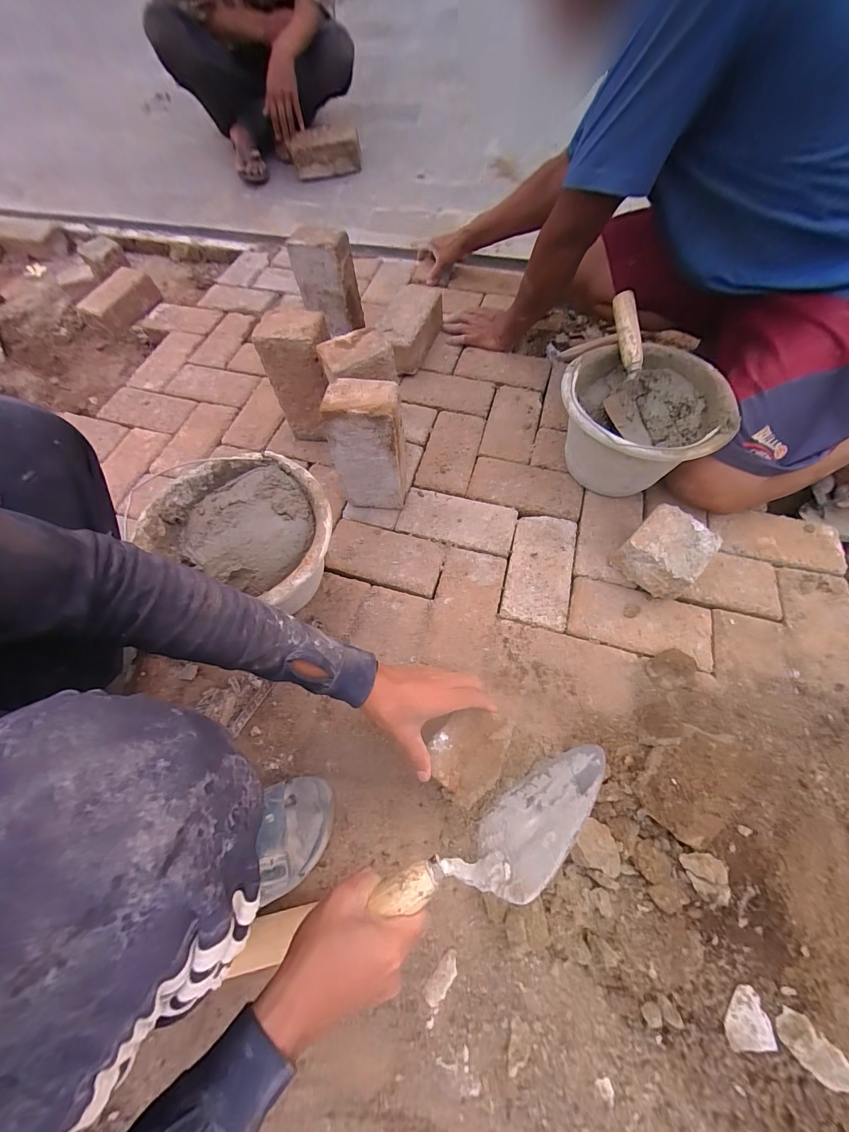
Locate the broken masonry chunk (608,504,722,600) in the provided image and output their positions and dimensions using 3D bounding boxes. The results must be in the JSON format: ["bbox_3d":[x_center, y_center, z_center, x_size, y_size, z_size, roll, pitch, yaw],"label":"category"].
[{"bbox_3d":[0.368,-0.017,0.587,0.113,0.089,0.108,-39,69,-15],"label":"broken masonry chunk"}]

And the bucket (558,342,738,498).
[{"bbox_3d":[0.351,-0.227,0.648,0.249,0.172,0.238,-1,64,2],"label":"bucket"}]

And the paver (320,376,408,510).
[{"bbox_3d":[-0.085,-0.187,0.622,0.110,0.217,0.074,3,63,4],"label":"paver"}]

